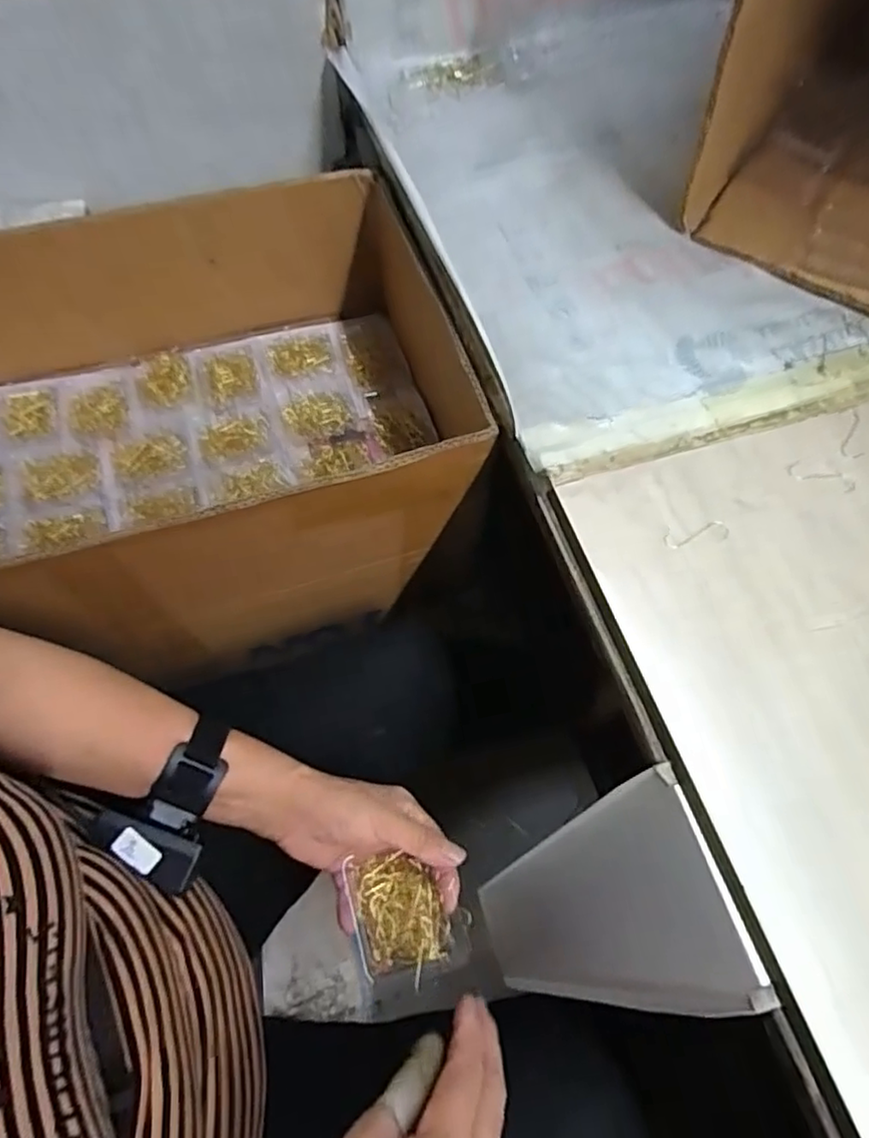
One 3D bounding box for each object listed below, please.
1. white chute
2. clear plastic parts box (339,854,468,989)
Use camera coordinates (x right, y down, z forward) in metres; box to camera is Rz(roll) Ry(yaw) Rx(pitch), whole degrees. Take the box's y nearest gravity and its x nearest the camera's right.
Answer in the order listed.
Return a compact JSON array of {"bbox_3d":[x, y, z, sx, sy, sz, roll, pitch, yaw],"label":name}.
[{"bbox_3d":[0.097,0.196,0.376,0.156,0.025,0.111,-32,61,32],"label":"white chute"},{"bbox_3d":[-0.019,0.230,0.429,0.069,0.015,0.072,-13,66,-5],"label":"clear plastic parts box"}]

